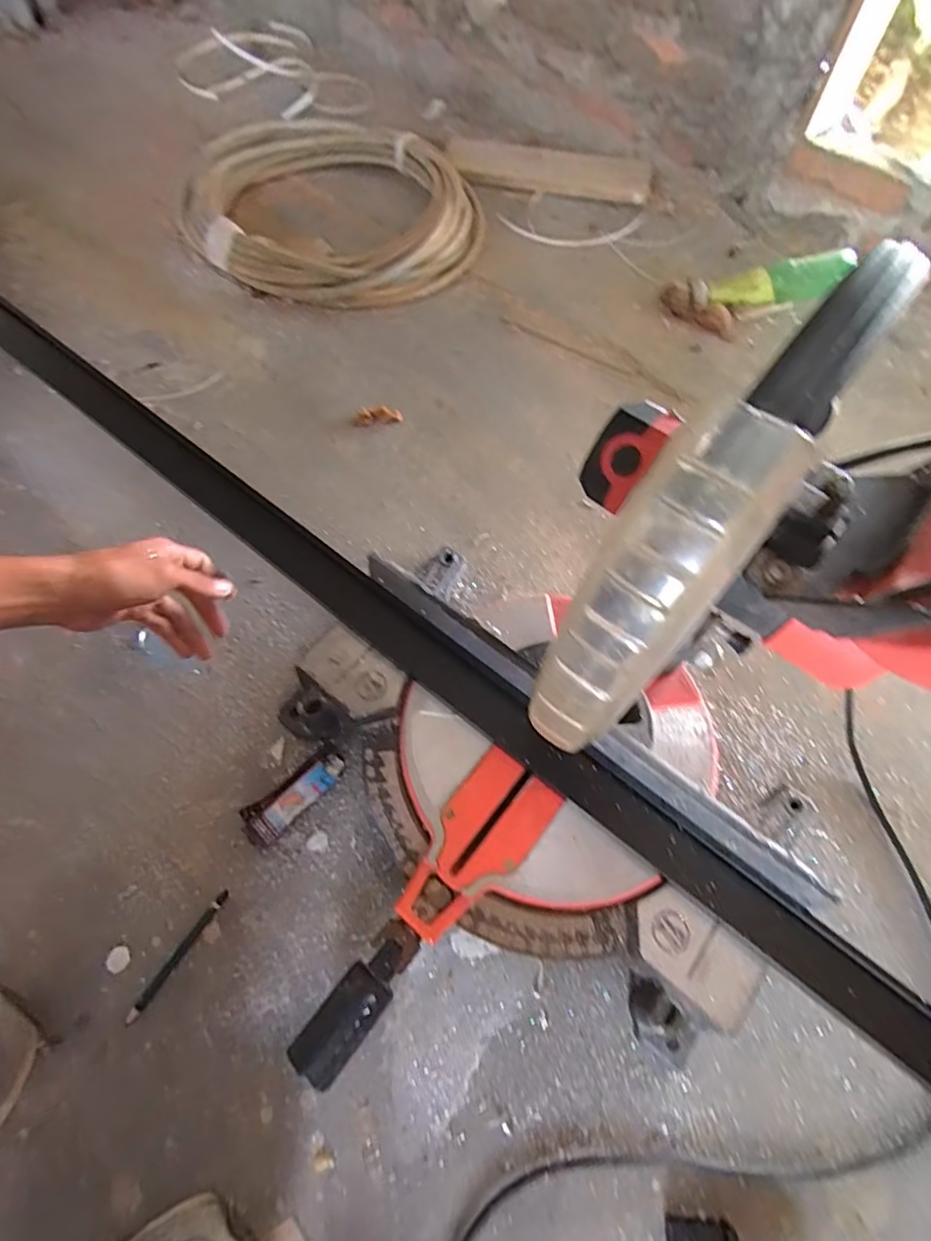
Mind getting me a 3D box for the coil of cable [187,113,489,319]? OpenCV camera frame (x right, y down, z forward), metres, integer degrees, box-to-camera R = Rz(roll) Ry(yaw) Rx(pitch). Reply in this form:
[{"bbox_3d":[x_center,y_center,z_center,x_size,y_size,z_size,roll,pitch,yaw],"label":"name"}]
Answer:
[{"bbox_3d":[-0.207,-0.632,0.886,0.392,0.085,0.450,-35,69,-17],"label":"coil of cable"}]

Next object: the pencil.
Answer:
[{"bbox_3d":[-0.236,0.275,0.477,0.008,0.004,0.110,30,67,13],"label":"pencil"}]

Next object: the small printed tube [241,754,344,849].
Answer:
[{"bbox_3d":[-0.155,0.161,0.532,0.099,0.014,0.035,-35,69,-17],"label":"small printed tube"}]

